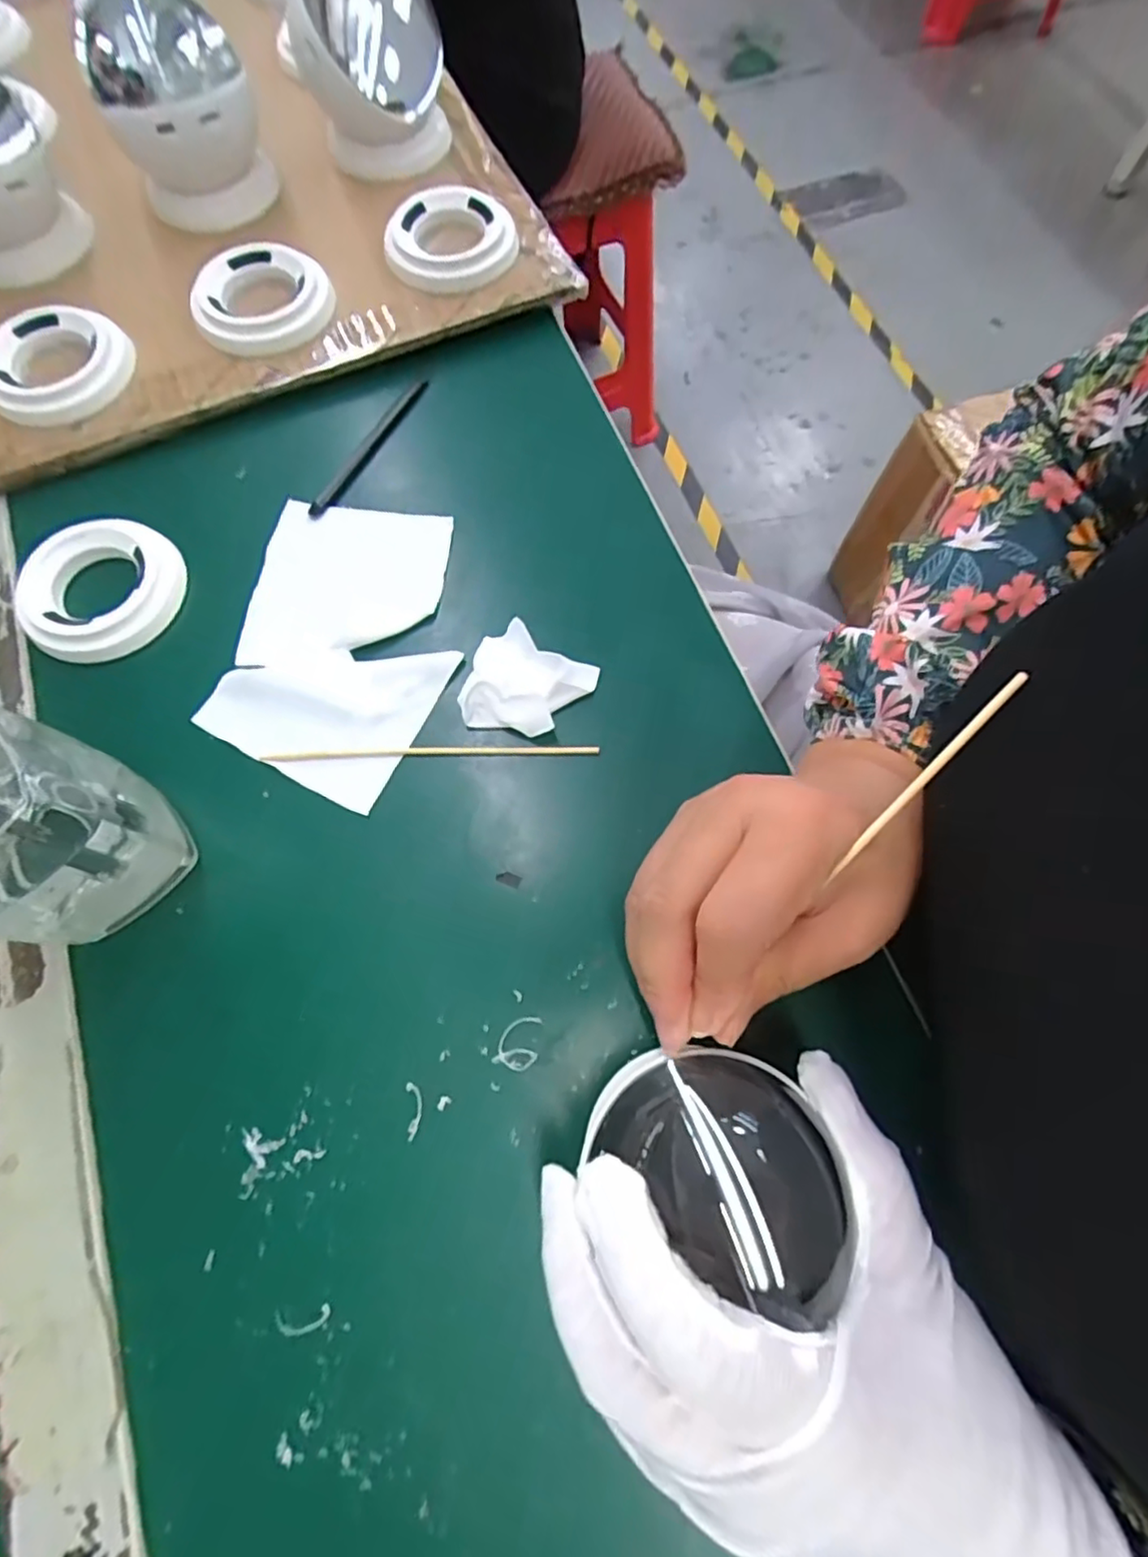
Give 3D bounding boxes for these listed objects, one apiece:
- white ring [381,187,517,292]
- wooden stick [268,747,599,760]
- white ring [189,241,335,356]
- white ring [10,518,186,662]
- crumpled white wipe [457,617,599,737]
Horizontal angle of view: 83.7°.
[{"bbox_3d":[-0.068,-0.301,0.357,0.070,0.013,0.068,0,73,0],"label":"white ring"},{"bbox_3d":[-0.062,-0.011,0.280,0.143,0.006,0.004,-2,73,2],"label":"wooden stick"},{"bbox_3d":[-0.167,-0.256,0.343,0.068,0.014,0.065,0,73,0],"label":"white ring"},{"bbox_3d":[-0.223,-0.089,0.301,0.069,0.013,0.067,-1,73,2],"label":"white ring"},{"bbox_3d":[-0.020,-0.043,0.282,0.055,0.011,0.045,10,73,5],"label":"crumpled white wipe"}]

